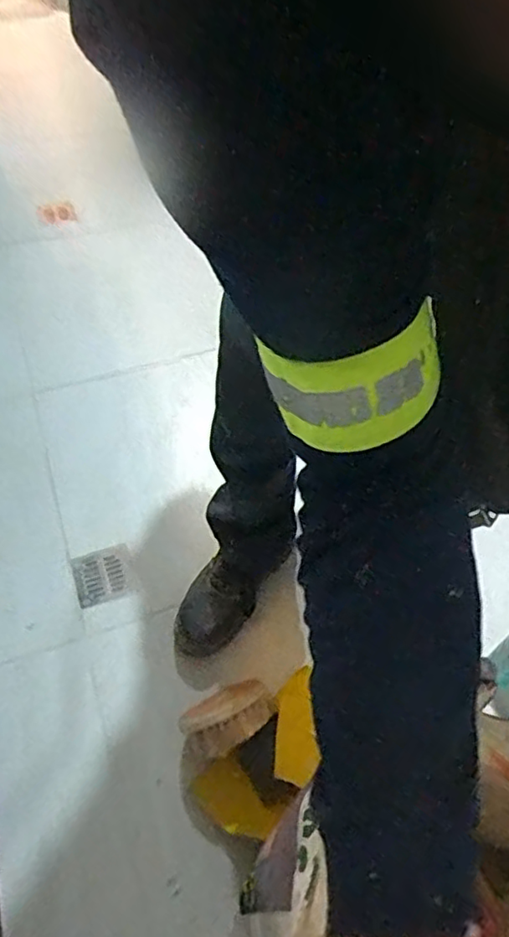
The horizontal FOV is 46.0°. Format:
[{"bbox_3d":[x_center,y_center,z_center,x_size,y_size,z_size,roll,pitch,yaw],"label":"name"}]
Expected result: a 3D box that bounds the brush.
[{"bbox_3d":[-0.037,0.348,0.857,0.131,0.065,0.085,-28,59,-21],"label":"brush"}]

